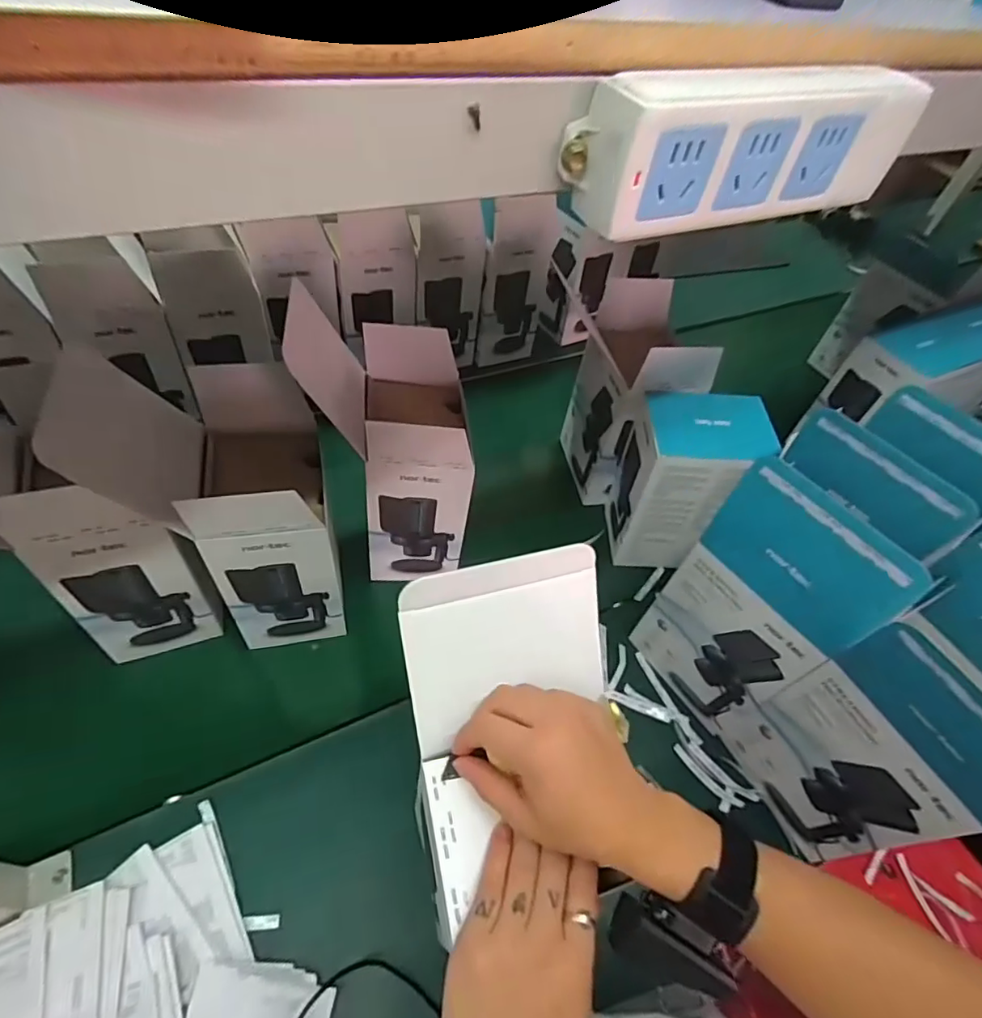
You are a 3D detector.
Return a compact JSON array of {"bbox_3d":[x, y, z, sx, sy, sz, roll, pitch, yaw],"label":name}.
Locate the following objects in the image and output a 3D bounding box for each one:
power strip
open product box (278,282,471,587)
[{"bbox_3d":[0.113,-0.157,0.236,0.172,0.056,0.027,-16,54,-18],"label":"power strip"},{"bbox_3d":[-0.115,-0.070,0.648,0.169,0.326,0.167,-2,51,-8],"label":"open product box"}]

